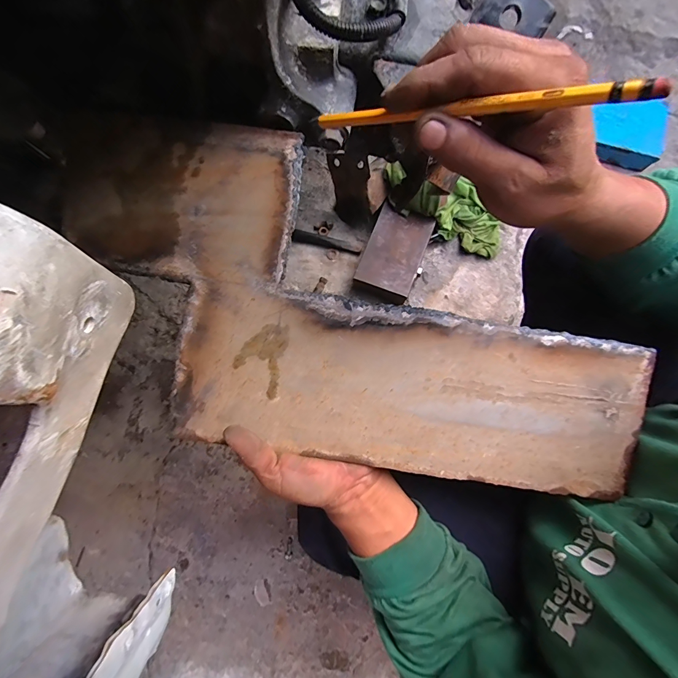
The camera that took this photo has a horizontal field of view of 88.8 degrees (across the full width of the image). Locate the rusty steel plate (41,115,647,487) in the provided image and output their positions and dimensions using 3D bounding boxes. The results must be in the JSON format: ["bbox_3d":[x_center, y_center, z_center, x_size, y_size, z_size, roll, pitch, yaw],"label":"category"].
[{"bbox_3d":[0.016,-0.022,0.282,0.469,0.004,0.244,11,94,1],"label":"rusty steel plate"}]

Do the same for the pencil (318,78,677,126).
[{"bbox_3d":[0.056,-0.117,0.177,0.171,0.009,0.006,19,79,33],"label":"pencil"}]

